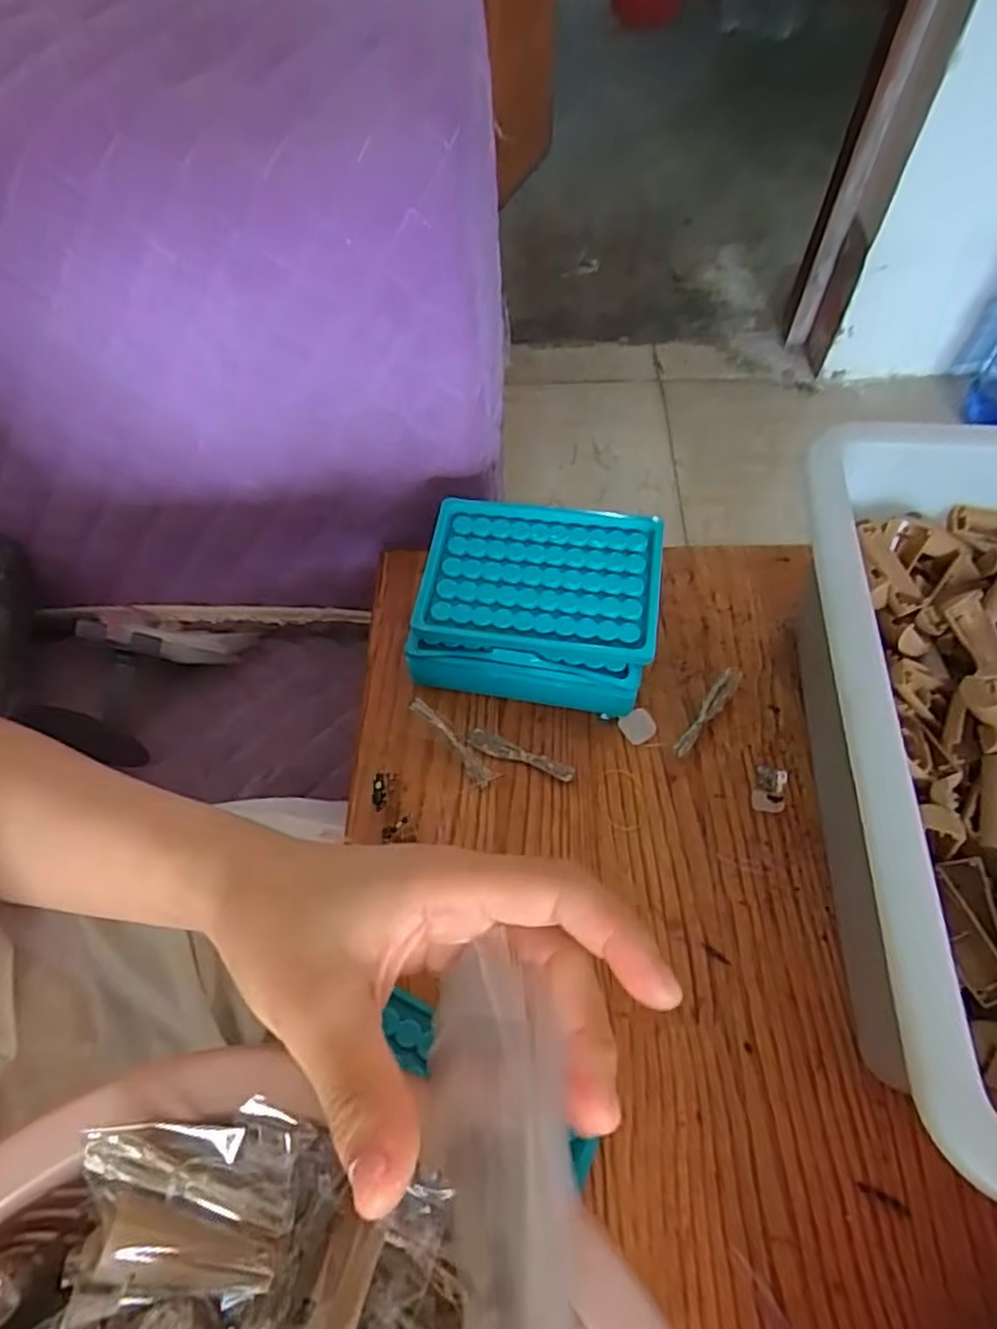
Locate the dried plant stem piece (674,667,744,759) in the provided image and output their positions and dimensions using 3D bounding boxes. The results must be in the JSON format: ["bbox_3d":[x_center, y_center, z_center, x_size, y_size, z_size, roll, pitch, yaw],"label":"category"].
[{"bbox_3d":[0.122,0.026,0.406,0.010,0.008,0.067,36,67,19],"label":"dried plant stem piece"}]

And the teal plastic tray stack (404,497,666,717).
[{"bbox_3d":[0.024,-0.036,0.419,0.135,0.051,0.109,8,61,5],"label":"teal plastic tray stack"}]

